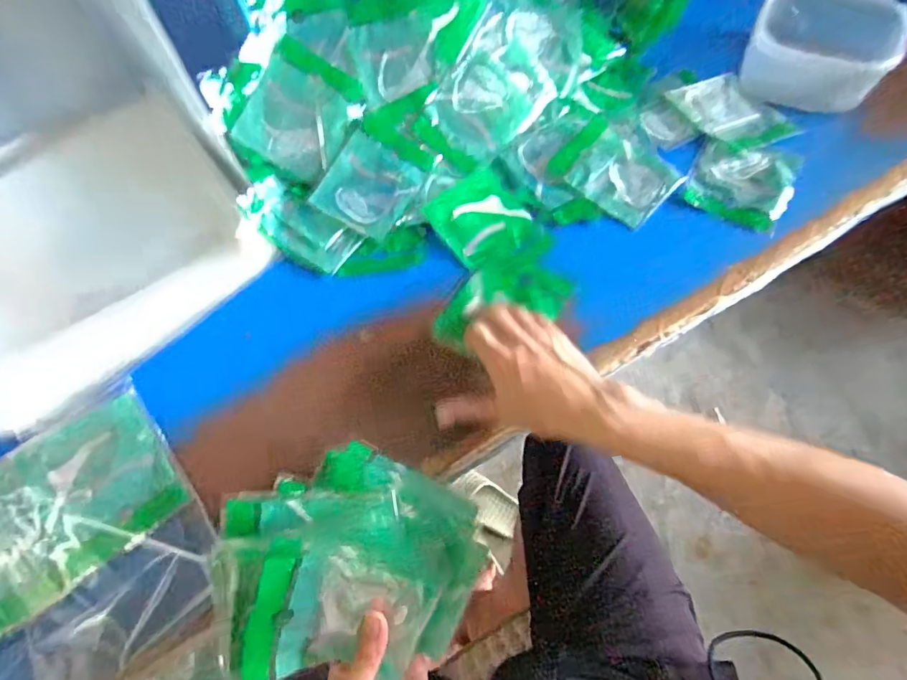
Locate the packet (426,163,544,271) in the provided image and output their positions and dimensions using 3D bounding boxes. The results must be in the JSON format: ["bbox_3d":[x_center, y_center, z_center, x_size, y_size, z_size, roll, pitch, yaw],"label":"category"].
[{"bbox_3d":[0.034,-0.139,0.547,0.100,0.007,0.107,-33,68,-12],"label":"packet"}]

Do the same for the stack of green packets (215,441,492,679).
[{"bbox_3d":[-0.075,0.169,0.370,0.190,0.071,0.166,-18,70,-8],"label":"stack of green packets"}]

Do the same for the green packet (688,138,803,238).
[{"bbox_3d":[0.340,-0.191,0.564,0.107,0.016,0.122,25,69,14],"label":"green packet"}]

